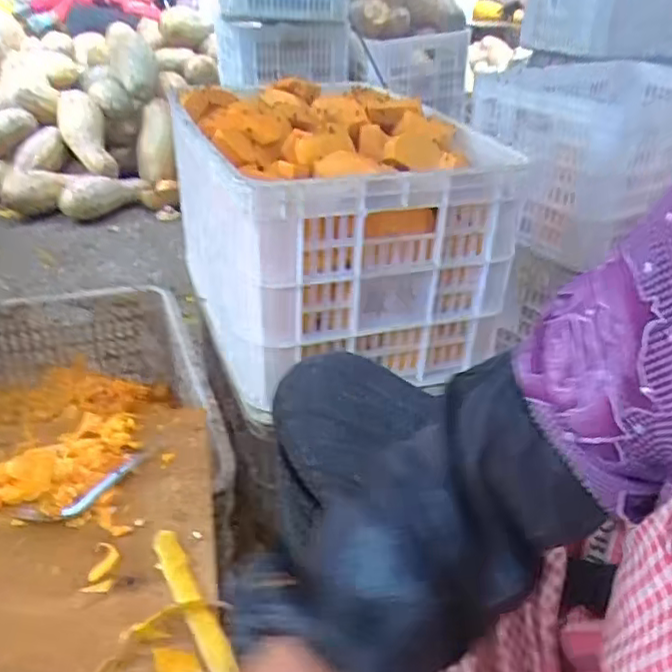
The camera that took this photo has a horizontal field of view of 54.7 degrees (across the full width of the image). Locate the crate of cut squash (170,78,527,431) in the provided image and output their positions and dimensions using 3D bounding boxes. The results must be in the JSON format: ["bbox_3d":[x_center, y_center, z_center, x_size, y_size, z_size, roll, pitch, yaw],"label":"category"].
[{"bbox_3d":[-0.020,-0.169,0.950,0.360,0.292,0.471,-9,31,-17],"label":"crate of cut squash"}]

